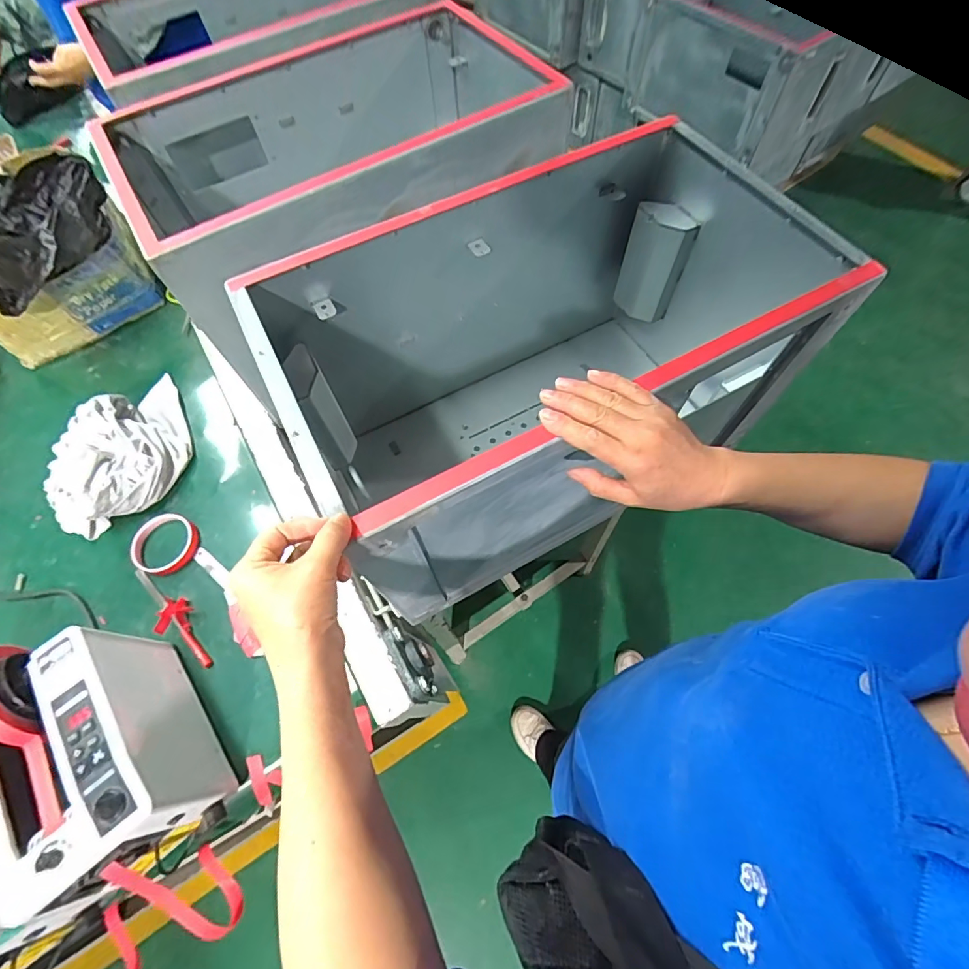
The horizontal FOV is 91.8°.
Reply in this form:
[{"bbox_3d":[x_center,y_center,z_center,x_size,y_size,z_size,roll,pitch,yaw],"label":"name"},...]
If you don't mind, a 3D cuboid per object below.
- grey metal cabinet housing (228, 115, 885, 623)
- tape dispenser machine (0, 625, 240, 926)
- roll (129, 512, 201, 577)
[{"bbox_3d":[0.087,-0.142,0.581,0.585,0.325,0.317,-28,67,-10],"label":"grey metal cabinet housing"},{"bbox_3d":[-0.395,0.274,0.492,0.137,0.158,0.258,-35,68,-13],"label":"tape dispenser machine"},{"bbox_3d":[-0.447,0.081,0.656,0.082,0.018,0.084,-1,65,2],"label":"roll"}]

